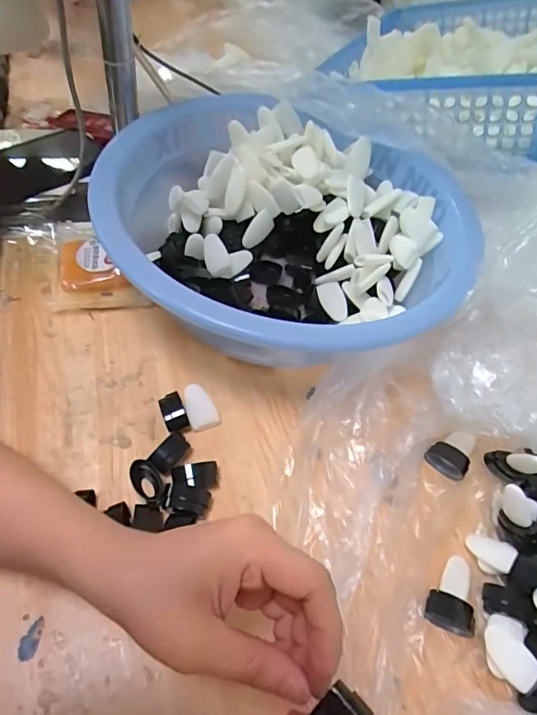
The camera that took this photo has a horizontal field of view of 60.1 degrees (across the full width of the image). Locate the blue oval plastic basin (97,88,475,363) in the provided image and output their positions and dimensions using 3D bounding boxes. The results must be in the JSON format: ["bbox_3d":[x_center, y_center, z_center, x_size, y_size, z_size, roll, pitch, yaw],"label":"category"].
[{"bbox_3d":[0.013,-0.117,0.453,0.328,0.109,0.331,35,57,15],"label":"blue oval plastic basin"}]

